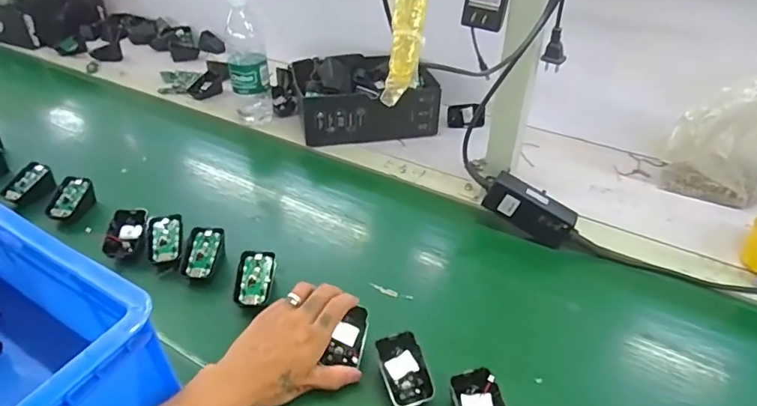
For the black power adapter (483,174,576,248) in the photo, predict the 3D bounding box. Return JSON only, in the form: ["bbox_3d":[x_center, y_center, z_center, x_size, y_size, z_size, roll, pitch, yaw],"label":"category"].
[{"bbox_3d":[0.197,0.009,0.647,0.112,0.049,0.030,32,43,9],"label":"black power adapter"}]

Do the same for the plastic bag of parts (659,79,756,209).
[{"bbox_3d":[0.493,-0.079,0.705,0.141,0.161,0.092,29,45,34],"label":"plastic bag of parts"}]

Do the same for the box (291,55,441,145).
[{"bbox_3d":[-0.025,-0.191,0.906,0.229,0.088,0.181,-7,37,-11],"label":"box"}]

